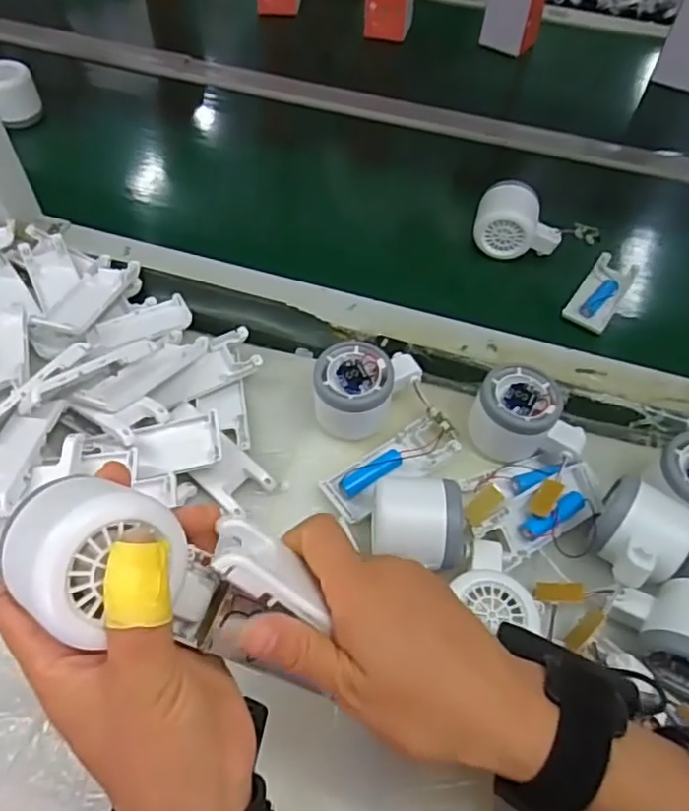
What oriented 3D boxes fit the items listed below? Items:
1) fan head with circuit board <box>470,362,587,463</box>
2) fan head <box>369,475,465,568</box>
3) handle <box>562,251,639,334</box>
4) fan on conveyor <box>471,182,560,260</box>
[{"bbox_3d":[0.137,0.007,0.467,0.078,0.043,0.052,17,56,10],"label":"fan head with circuit board"},{"bbox_3d":[0.046,0.079,0.410,0.055,0.049,0.050,4,55,0],"label":"fan head"},{"bbox_3d":[0.240,-0.106,0.591,0.041,0.012,0.100,30,59,18],"label":"handle"},{"bbox_3d":[0.171,-0.181,0.619,0.083,0.045,0.068,8,55,3],"label":"fan on conveyor"}]

